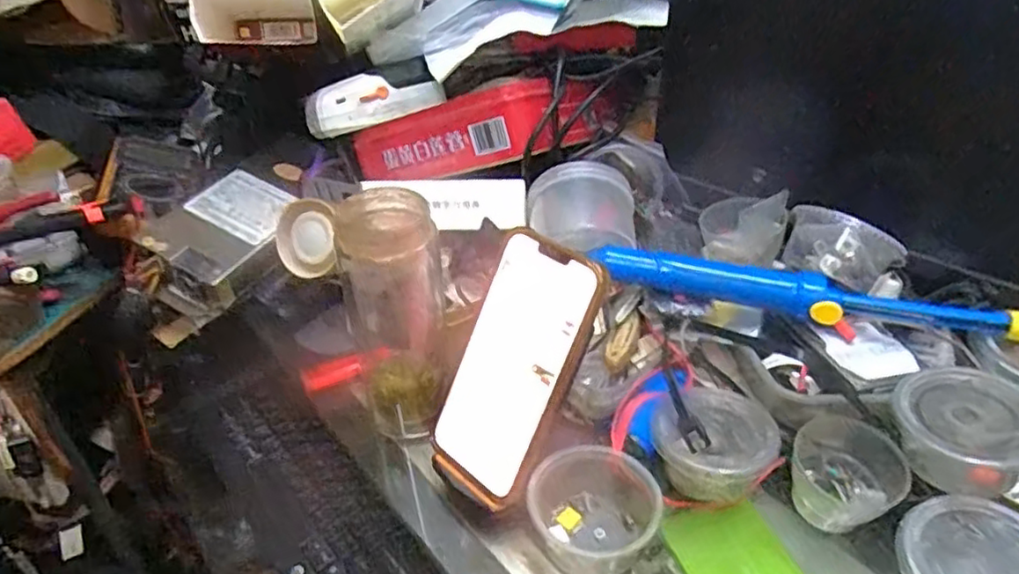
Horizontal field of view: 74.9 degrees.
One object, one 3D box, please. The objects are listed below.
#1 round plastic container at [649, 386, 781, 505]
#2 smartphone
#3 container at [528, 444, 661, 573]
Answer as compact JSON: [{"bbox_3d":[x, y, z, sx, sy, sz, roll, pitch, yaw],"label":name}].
[{"bbox_3d":[0.136,0.104,0.444,0.067,0.049,0.066,-1,35,1],"label":"round plastic container"},{"bbox_3d":[0.004,0.052,0.418,0.078,0.167,0.018,32,15,38],"label":"smartphone"},{"bbox_3d":[0.052,0.138,0.410,0.070,0.046,0.066,-1,35,1],"label":"container"}]

